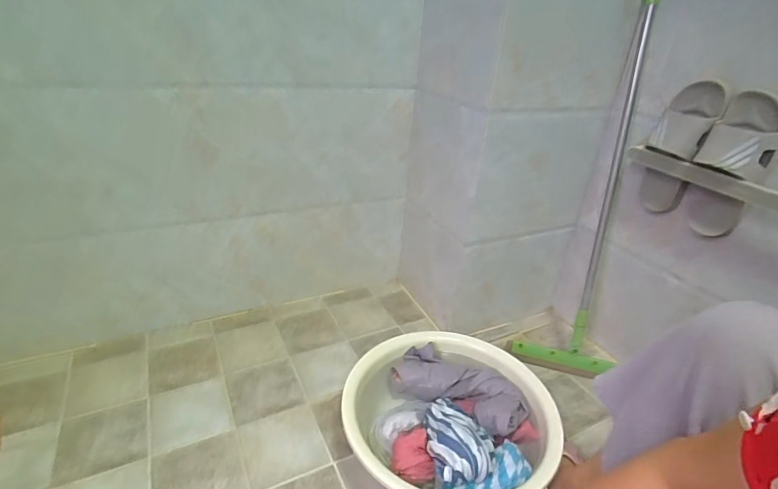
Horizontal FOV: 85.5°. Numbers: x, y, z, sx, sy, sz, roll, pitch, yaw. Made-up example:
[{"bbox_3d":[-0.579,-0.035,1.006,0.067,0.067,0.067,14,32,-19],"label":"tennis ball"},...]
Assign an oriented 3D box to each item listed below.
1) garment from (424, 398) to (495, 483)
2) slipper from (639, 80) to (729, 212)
[{"bbox_3d":[0.121,0.322,0.719,0.118,0.053,0.157,-5,30,-15],"label":"garment"},{"bbox_3d":[0.562,-0.182,0.837,0.064,0.252,0.107,-10,31,-24],"label":"slipper"}]

